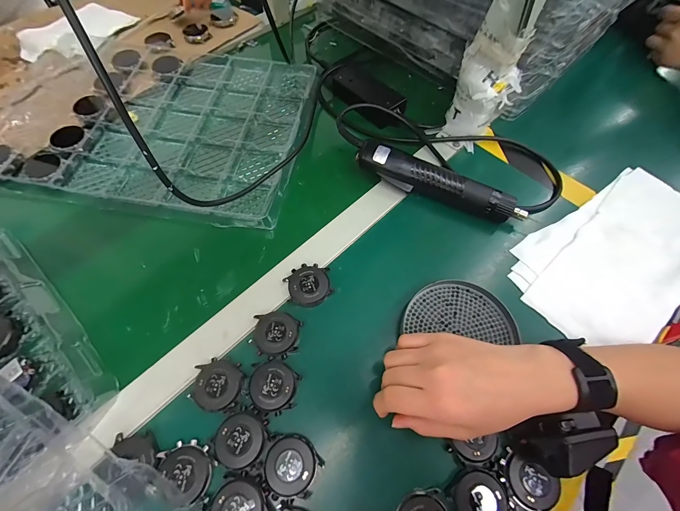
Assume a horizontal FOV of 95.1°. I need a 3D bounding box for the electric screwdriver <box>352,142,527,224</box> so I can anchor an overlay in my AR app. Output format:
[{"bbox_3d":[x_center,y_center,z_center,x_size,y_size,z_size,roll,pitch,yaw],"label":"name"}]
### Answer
[{"bbox_3d":[0.122,-0.089,0.390,0.209,0.042,0.035,24,65,12],"label":"electric screwdriver"}]

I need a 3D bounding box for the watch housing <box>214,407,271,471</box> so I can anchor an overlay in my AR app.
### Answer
[{"bbox_3d":[-0.088,0.163,0.276,0.043,0.006,0.044,-32,67,-16],"label":"watch housing"}]

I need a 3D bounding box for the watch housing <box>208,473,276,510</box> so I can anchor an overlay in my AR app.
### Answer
[{"bbox_3d":[-0.080,0.207,0.253,0.042,0.008,0.051,-31,67,-15],"label":"watch housing"}]

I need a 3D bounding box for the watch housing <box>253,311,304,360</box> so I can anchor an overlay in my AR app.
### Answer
[{"bbox_3d":[-0.064,0.080,0.319,0.045,0.006,0.046,-7,63,-4],"label":"watch housing"}]

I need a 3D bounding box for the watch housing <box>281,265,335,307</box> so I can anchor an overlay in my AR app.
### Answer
[{"bbox_3d":[-0.034,0.031,0.343,0.047,0.008,0.047,-26,66,-13],"label":"watch housing"}]

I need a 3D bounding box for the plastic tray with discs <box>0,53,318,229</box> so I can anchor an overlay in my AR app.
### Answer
[{"bbox_3d":[-0.278,-0.200,0.465,0.449,0.027,0.305,7,63,3],"label":"plastic tray with discs"}]

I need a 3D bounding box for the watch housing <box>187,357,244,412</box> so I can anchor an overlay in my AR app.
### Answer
[{"bbox_3d":[-0.117,0.122,0.296,0.046,0.007,0.044,0,62,0],"label":"watch housing"}]

